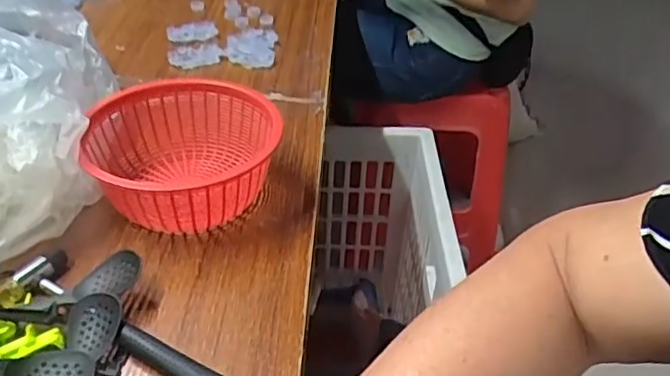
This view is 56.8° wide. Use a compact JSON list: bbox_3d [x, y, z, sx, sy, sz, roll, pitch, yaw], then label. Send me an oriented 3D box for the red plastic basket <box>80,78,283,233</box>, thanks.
[{"bbox_3d":[-0.143,-0.031,0.589,0.173,0.072,0.177,-10,40,-18],"label":"red plastic basket"}]

